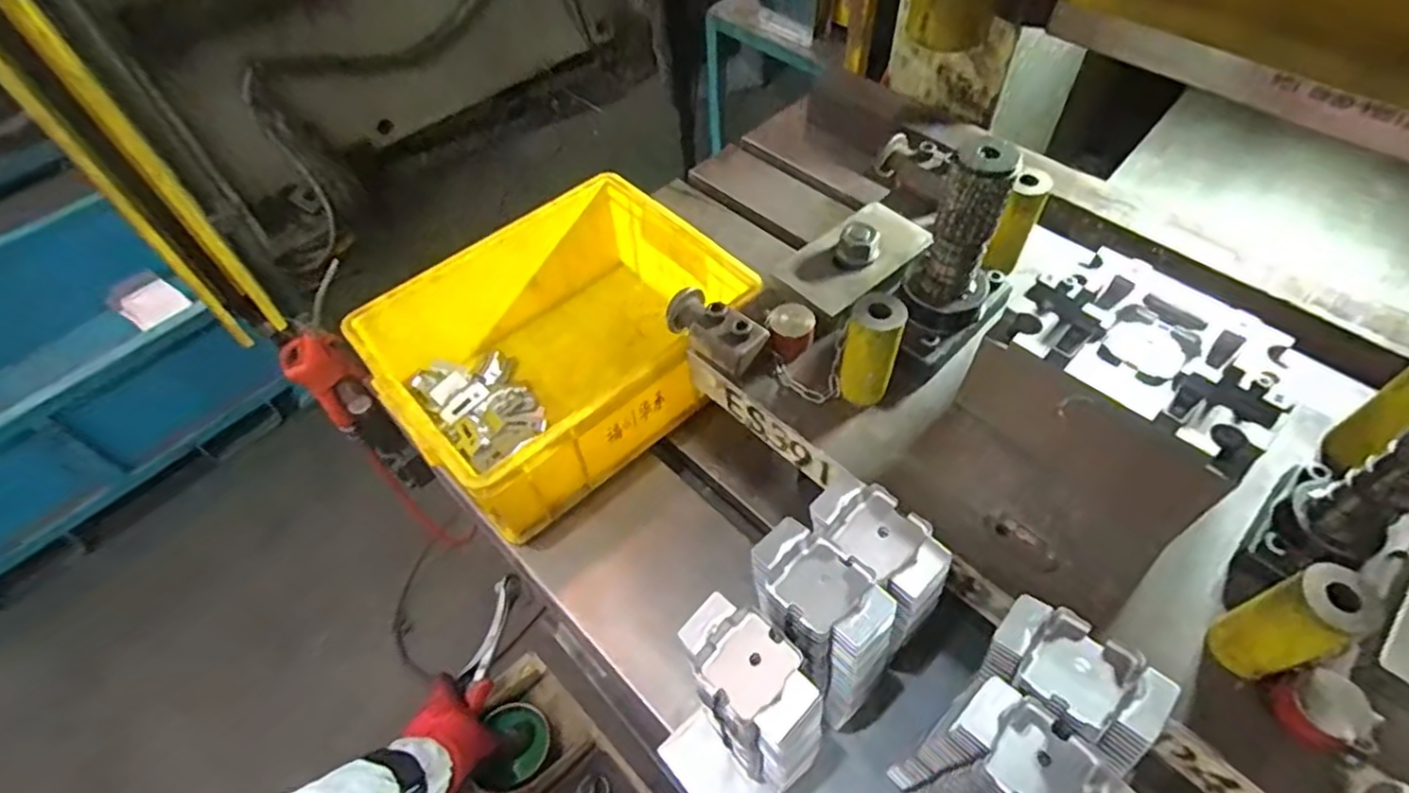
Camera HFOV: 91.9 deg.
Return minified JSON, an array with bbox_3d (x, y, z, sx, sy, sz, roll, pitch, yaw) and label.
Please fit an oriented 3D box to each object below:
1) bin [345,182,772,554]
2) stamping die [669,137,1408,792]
[{"bbox_3d":[-0.141,-0.051,0.713,0.342,0.140,0.250,-37,61,-23],"label":"bin"},{"bbox_3d":[0.298,-0.006,0.494,0.319,0.196,0.633,-39,61,-24],"label":"stamping die"}]

